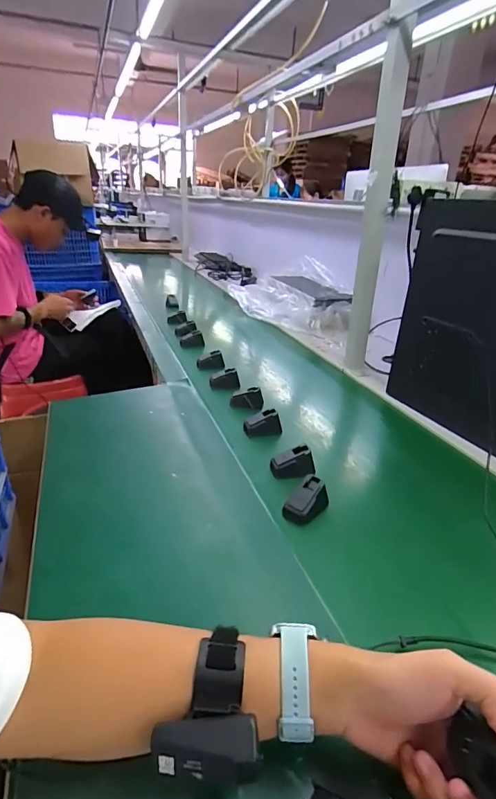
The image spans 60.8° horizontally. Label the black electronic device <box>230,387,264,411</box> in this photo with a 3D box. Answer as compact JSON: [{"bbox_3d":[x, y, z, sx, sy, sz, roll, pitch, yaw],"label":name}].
[{"bbox_3d":[-0.002,-0.004,0.865,0.064,0.041,0.024,0,26,-6],"label":"black electronic device"}]

